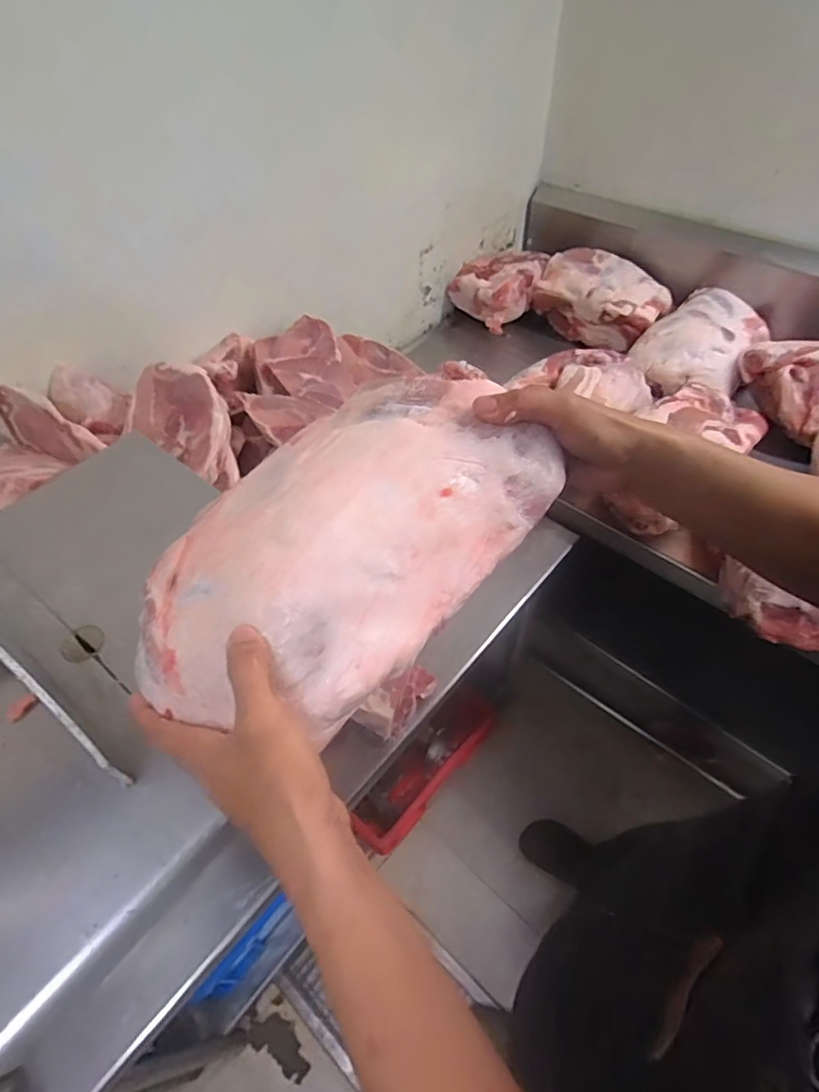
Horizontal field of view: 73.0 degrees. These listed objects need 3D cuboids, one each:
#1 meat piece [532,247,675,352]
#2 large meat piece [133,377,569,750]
[{"bbox_3d":[0.443,-0.565,1.270,0.288,0.132,0.166,31,58,24],"label":"meat piece"},{"bbox_3d":[-0.046,-0.004,0.372,0.179,0.104,0.284,37,61,27],"label":"large meat piece"}]

